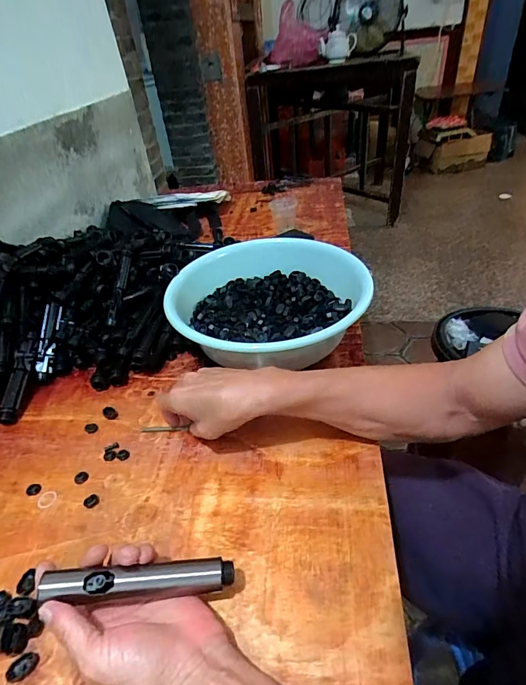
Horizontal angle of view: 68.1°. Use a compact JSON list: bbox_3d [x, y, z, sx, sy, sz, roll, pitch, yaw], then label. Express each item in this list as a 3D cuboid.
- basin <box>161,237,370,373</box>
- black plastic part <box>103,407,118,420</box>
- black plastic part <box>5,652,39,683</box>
[{"bbox_3d":[0.009,-0.061,0.606,0.292,0.083,0.292,-4,38,3],"label":"basin"},{"bbox_3d":[-0.211,0.097,0.535,0.016,0.007,0.023,-29,44,-27],"label":"black plastic part"},{"bbox_3d":[-0.198,0.267,0.320,0.024,0.005,0.016,-34,46,-31],"label":"black plastic part"}]

